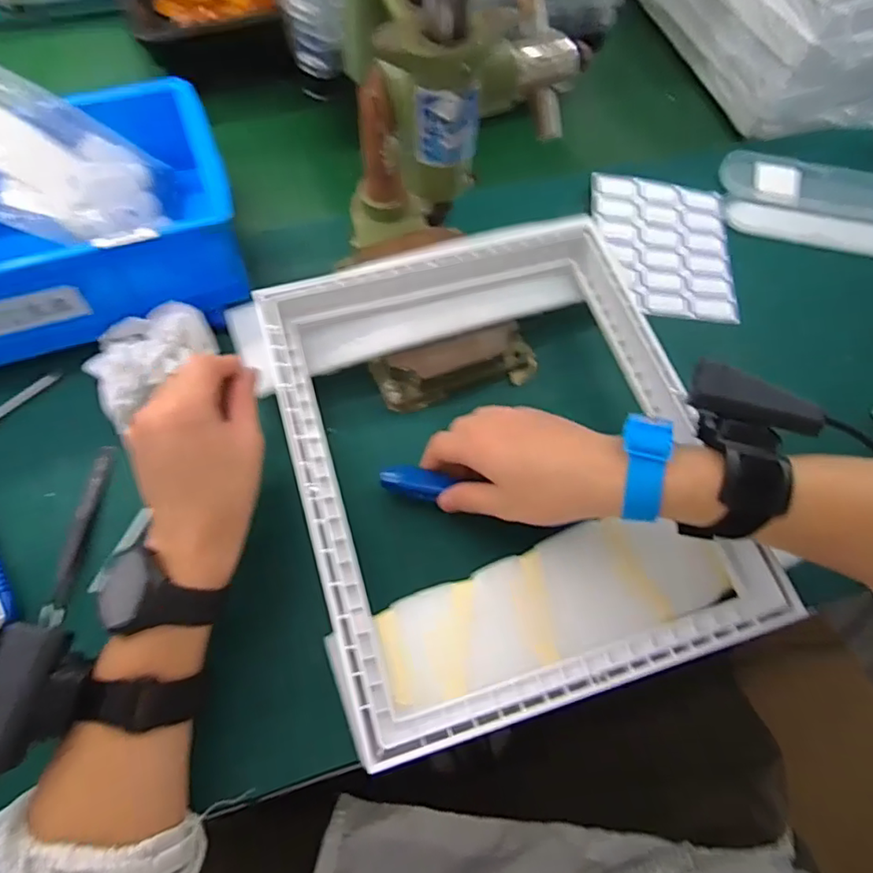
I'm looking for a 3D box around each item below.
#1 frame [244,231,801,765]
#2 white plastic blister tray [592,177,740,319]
[{"bbox_3d":[0.045,0.002,0.396,0.277,0.030,0.328,-16,67,-10],"label":"frame"},{"bbox_3d":[0.215,-0.182,0.552,0.132,0.020,0.152,7,65,1],"label":"white plastic blister tray"}]

